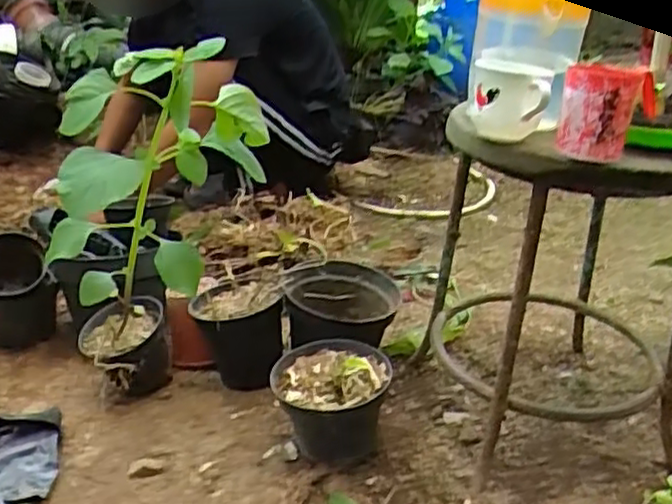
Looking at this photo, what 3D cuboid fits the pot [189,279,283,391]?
[{"bbox_3d":[-0.146,0.119,1.058,0.131,0.133,0.128,0,31,-6],"label":"pot"}]

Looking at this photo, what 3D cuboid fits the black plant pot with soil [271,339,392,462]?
[{"bbox_3d":[-0.012,0.193,0.904,0.138,0.123,0.134,3,30,-2],"label":"black plant pot with soil"}]

